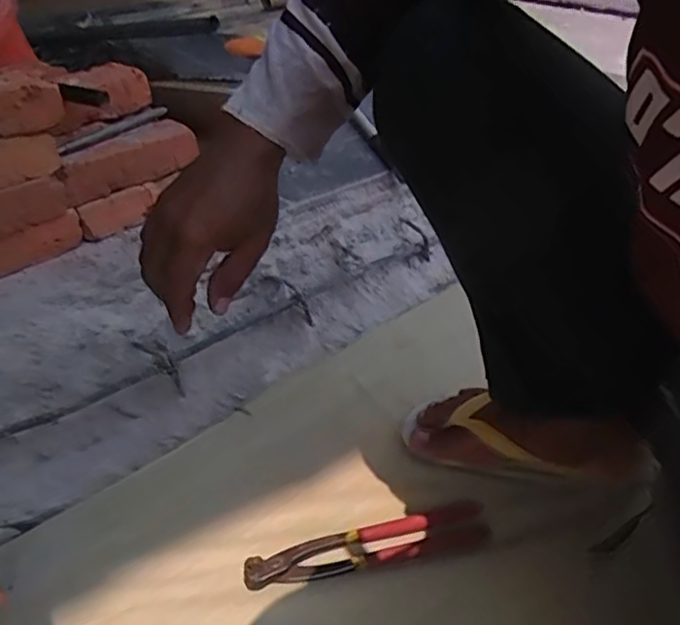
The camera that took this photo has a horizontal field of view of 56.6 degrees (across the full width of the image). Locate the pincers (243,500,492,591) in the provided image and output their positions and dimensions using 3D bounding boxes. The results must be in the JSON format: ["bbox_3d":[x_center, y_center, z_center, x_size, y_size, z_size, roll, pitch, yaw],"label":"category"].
[{"bbox_3d":[0.028,0.215,0.575,0.224,0.020,0.046,-12,37,-13],"label":"pincers"}]

